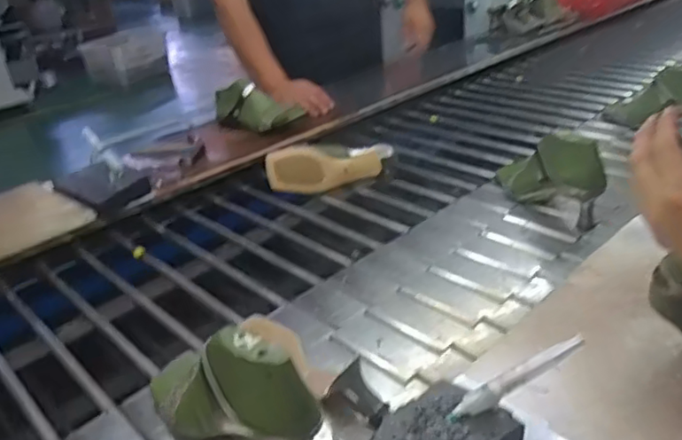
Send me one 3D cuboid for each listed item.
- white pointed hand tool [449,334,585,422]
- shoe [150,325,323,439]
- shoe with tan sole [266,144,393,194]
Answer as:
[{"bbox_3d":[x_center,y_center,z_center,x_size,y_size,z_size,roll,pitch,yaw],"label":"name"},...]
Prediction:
[{"bbox_3d":[0.144,0.130,0.506,0.122,0.013,0.016,-35,28,10],"label":"white pointed hand tool"},{"bbox_3d":[-0.122,0.168,0.598,0.228,0.138,0.067,17,36,35],"label":"shoe"},{"bbox_3d":[-0.018,-0.100,1.140,0.232,0.084,0.087,-13,30,-15],"label":"shoe with tan sole"}]

